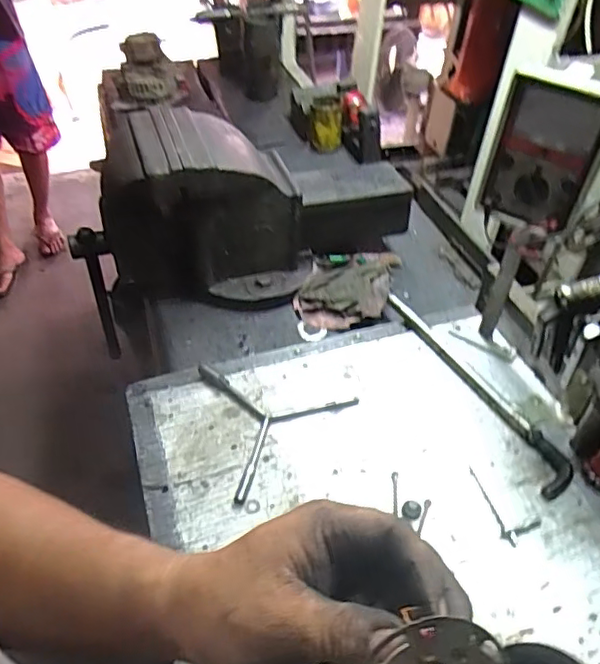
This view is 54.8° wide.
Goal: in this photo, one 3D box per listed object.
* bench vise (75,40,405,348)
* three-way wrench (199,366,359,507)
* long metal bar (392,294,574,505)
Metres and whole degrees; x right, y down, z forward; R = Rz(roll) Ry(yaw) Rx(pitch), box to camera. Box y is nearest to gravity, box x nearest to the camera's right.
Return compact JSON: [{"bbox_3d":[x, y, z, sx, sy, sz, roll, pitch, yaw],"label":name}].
[{"bbox_3d":[-0.063,-0.214,0.963,0.541,0.266,0.196,-17,47,-19],"label":"bench vise"},{"bbox_3d":[-0.064,0.104,0.790,0.195,0.014,0.211,31,51,26],"label":"three-way wrench"},{"bbox_3d":[0.248,0.071,0.840,0.052,0.015,0.385,-17,47,-19],"label":"long metal bar"}]

